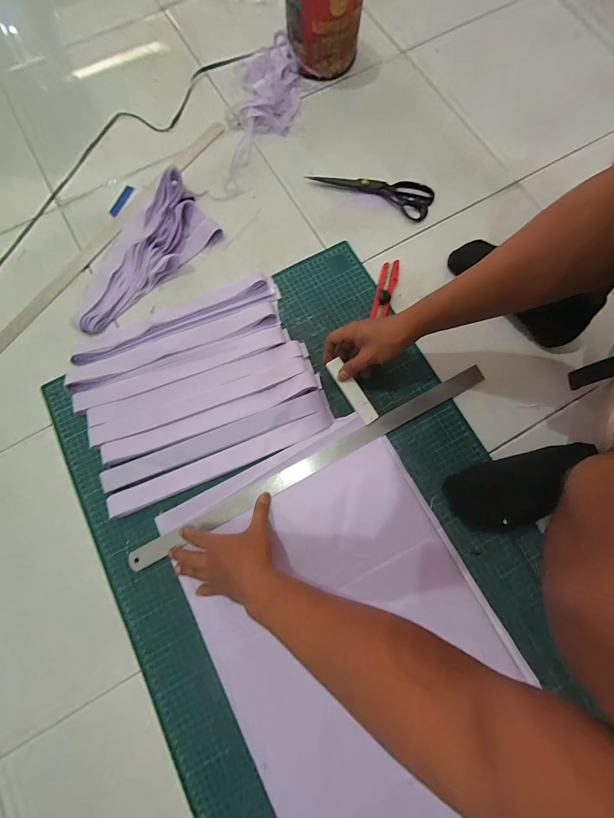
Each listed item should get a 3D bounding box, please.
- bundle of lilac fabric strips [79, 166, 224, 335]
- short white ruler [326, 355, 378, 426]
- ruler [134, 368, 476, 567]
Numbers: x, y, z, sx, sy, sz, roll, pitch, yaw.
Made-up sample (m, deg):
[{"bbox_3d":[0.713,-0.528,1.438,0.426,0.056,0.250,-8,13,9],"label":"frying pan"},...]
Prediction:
[{"bbox_3d":[-0.306,-0.281,0.522,0.296,0.032,0.143,-42,82,-8],"label":"bundle of lilac fabric strips"},{"bbox_3d":[0.073,-0.030,0.469,0.028,0.007,0.114,-34,88,-8],"label":"short white ruler"},{"bbox_3d":[0.017,0.082,0.460,0.612,0.010,0.035,-28,81,-6],"label":"ruler"}]

